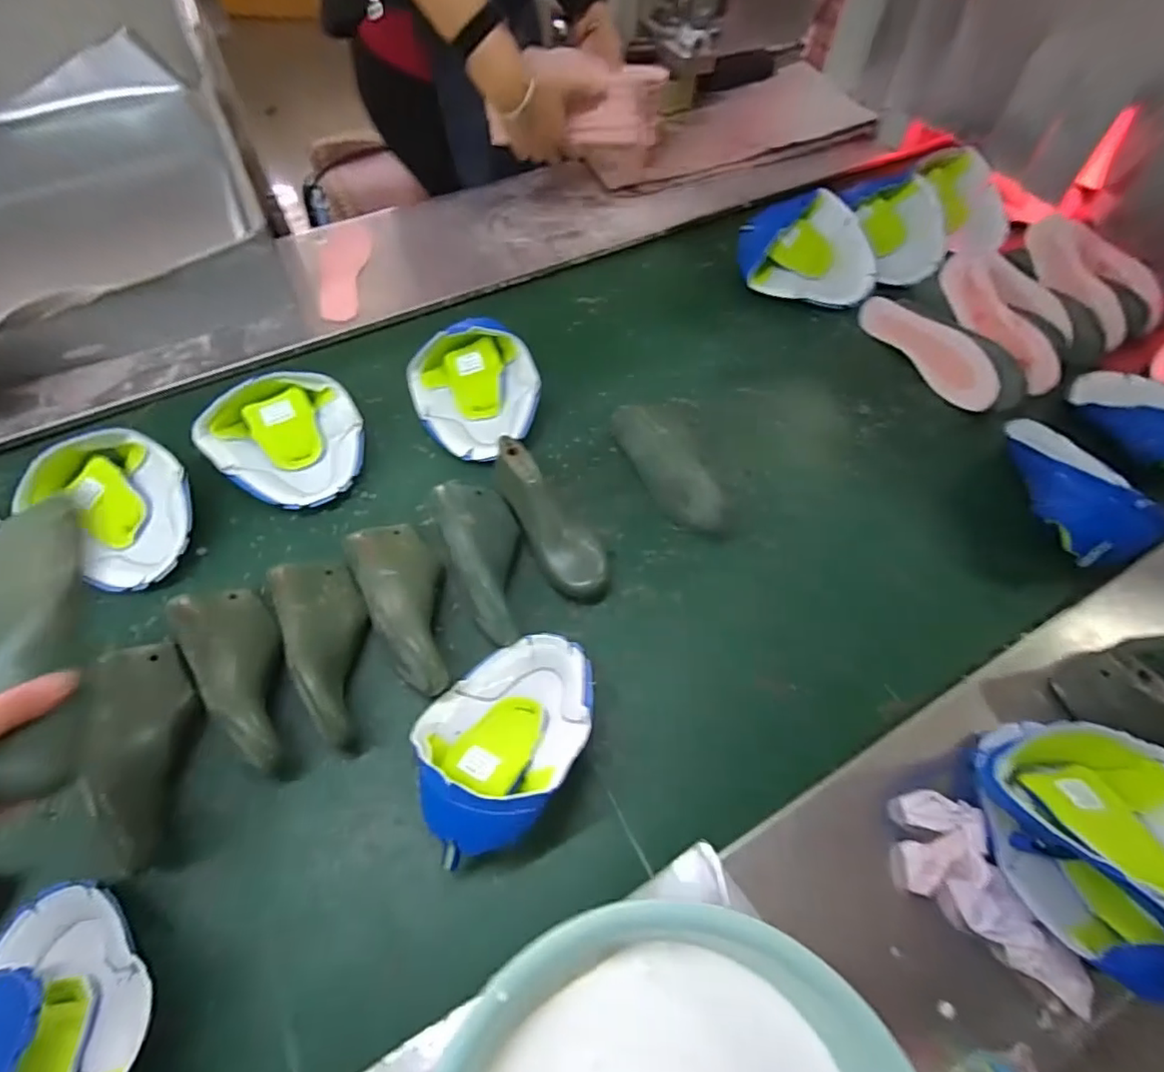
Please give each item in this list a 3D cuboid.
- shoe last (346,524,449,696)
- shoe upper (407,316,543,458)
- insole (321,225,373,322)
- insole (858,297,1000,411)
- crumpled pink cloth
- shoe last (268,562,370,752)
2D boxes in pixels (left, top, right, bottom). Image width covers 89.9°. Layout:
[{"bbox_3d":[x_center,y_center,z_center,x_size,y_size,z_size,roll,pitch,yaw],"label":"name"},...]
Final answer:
[{"bbox_3d":[-0.174,0.067,0.600,0.081,0.059,0.203,-24,63,-15],"label":"shoe last"},{"bbox_3d":[-0.133,-0.187,0.727,0.145,0.071,0.177,-24,63,-15],"label":"shoe upper"},{"bbox_3d":[-0.348,-0.388,0.851,0.059,0.007,0.174,8,69,-15],"label":"insole"},{"bbox_3d":[0.481,-0.261,0.808,0.014,0.070,0.221,-14,57,-37],"label":"insole"},{"bbox_3d":[0.338,0.288,0.481,0.160,0.033,0.082,35,65,15],"label":"crumpled pink cloth"},{"bbox_3d":[-0.246,0.102,0.571,0.087,0.058,0.192,-26,64,-17],"label":"shoe last"}]

